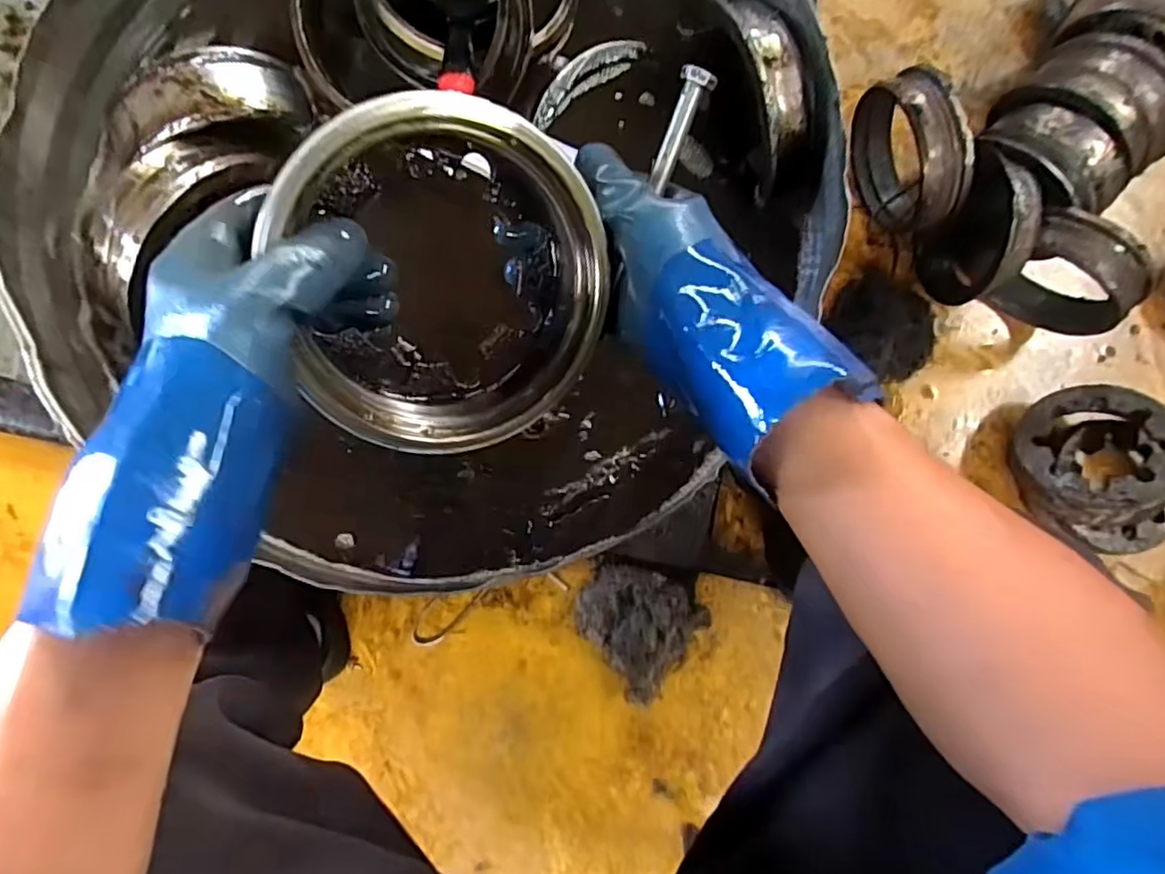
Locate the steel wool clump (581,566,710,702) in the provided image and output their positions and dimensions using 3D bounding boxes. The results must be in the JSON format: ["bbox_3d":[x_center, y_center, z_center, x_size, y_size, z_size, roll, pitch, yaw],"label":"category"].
[{"bbox_3d":[0.069,0.232,0.793,0.148,0.076,0.137,0,86,-1],"label":"steel wool clump"}]

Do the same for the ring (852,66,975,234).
[{"bbox_3d":[0.408,-0.355,0.813,0.067,0.189,0.183,-18,87,-4],"label":"ring"}]

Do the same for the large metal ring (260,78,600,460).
[{"bbox_3d":[-0.067,-0.076,0.324,0.151,0.038,0.168,-13,115,-20],"label":"large metal ring"}]

